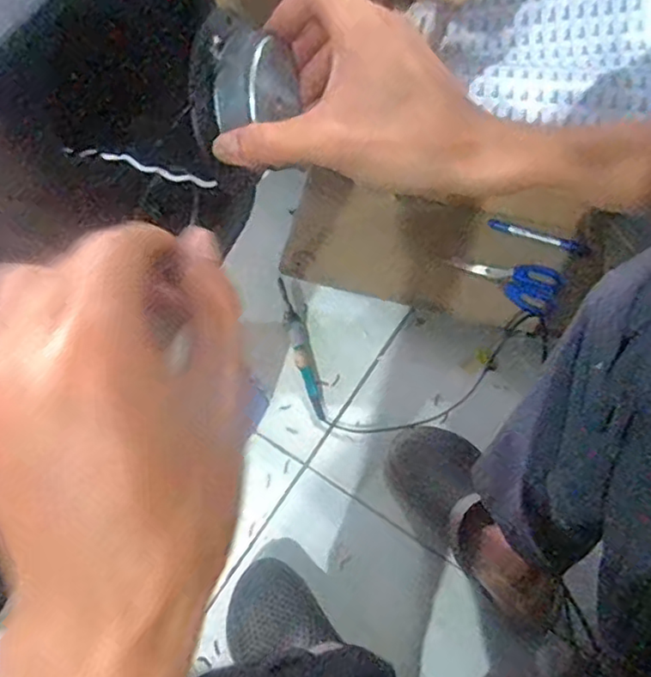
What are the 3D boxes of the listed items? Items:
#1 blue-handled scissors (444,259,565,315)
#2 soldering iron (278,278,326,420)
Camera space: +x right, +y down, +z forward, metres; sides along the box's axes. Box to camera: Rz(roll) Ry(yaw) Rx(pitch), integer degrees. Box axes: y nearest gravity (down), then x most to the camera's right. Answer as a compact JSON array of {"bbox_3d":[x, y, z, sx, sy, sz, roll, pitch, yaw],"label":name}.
[{"bbox_3d":[0.231,-0.083,0.776,0.126,0.011,0.066,34,69,14],"label":"blue-handled scissors"},{"bbox_3d":[-0.035,0.011,0.814,0.021,0.021,0.199,-14,66,-7],"label":"soldering iron"}]

